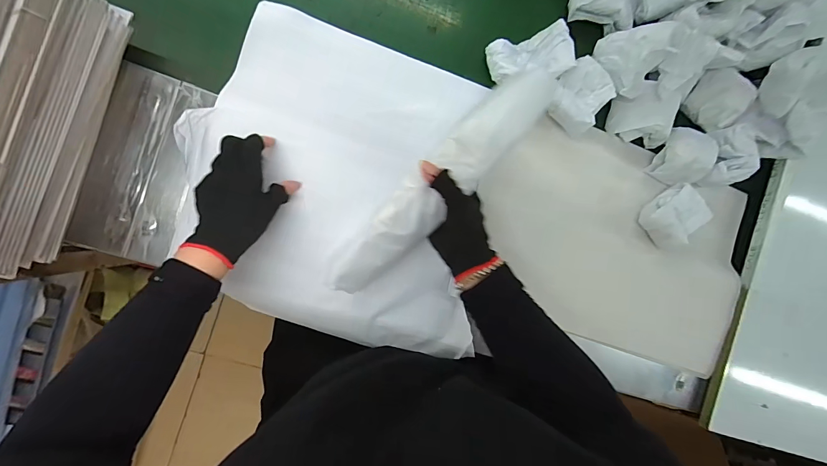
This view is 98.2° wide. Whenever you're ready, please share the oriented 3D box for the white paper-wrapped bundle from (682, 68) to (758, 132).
[{"bbox_3d":[0.494,-0.216,0.584,0.081,0.060,0.080,41,126,8],"label":"white paper-wrapped bundle"}]

